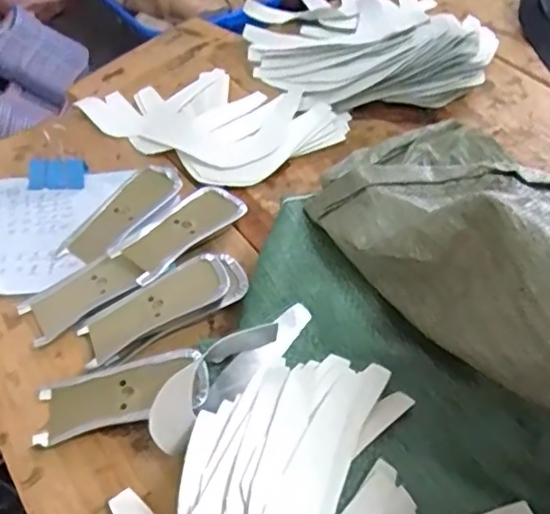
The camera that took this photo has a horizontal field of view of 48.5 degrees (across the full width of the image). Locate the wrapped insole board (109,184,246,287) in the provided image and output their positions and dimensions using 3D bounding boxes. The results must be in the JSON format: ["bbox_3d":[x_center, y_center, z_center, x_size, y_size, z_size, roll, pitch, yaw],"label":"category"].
[{"bbox_3d":[-0.075,-0.020,0.502,0.050,0.025,0.115,34,59,27],"label":"wrapped insole board"}]

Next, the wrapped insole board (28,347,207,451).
[{"bbox_3d":[-0.103,0.093,0.415,0.117,0.006,0.048,-14,46,2],"label":"wrapped insole board"}]

